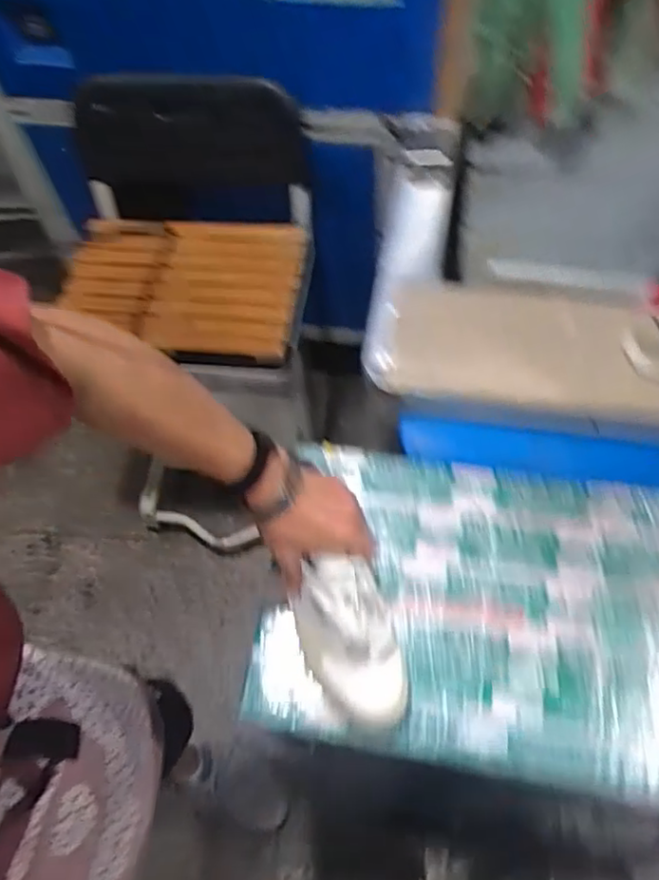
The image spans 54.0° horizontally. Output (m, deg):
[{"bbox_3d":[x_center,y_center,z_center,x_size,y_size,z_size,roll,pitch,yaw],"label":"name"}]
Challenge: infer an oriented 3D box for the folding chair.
[{"bbox_3d":[-0.237,-0.166,1.267,0.384,0.822,0.481,2,62,6],"label":"folding chair"}]

